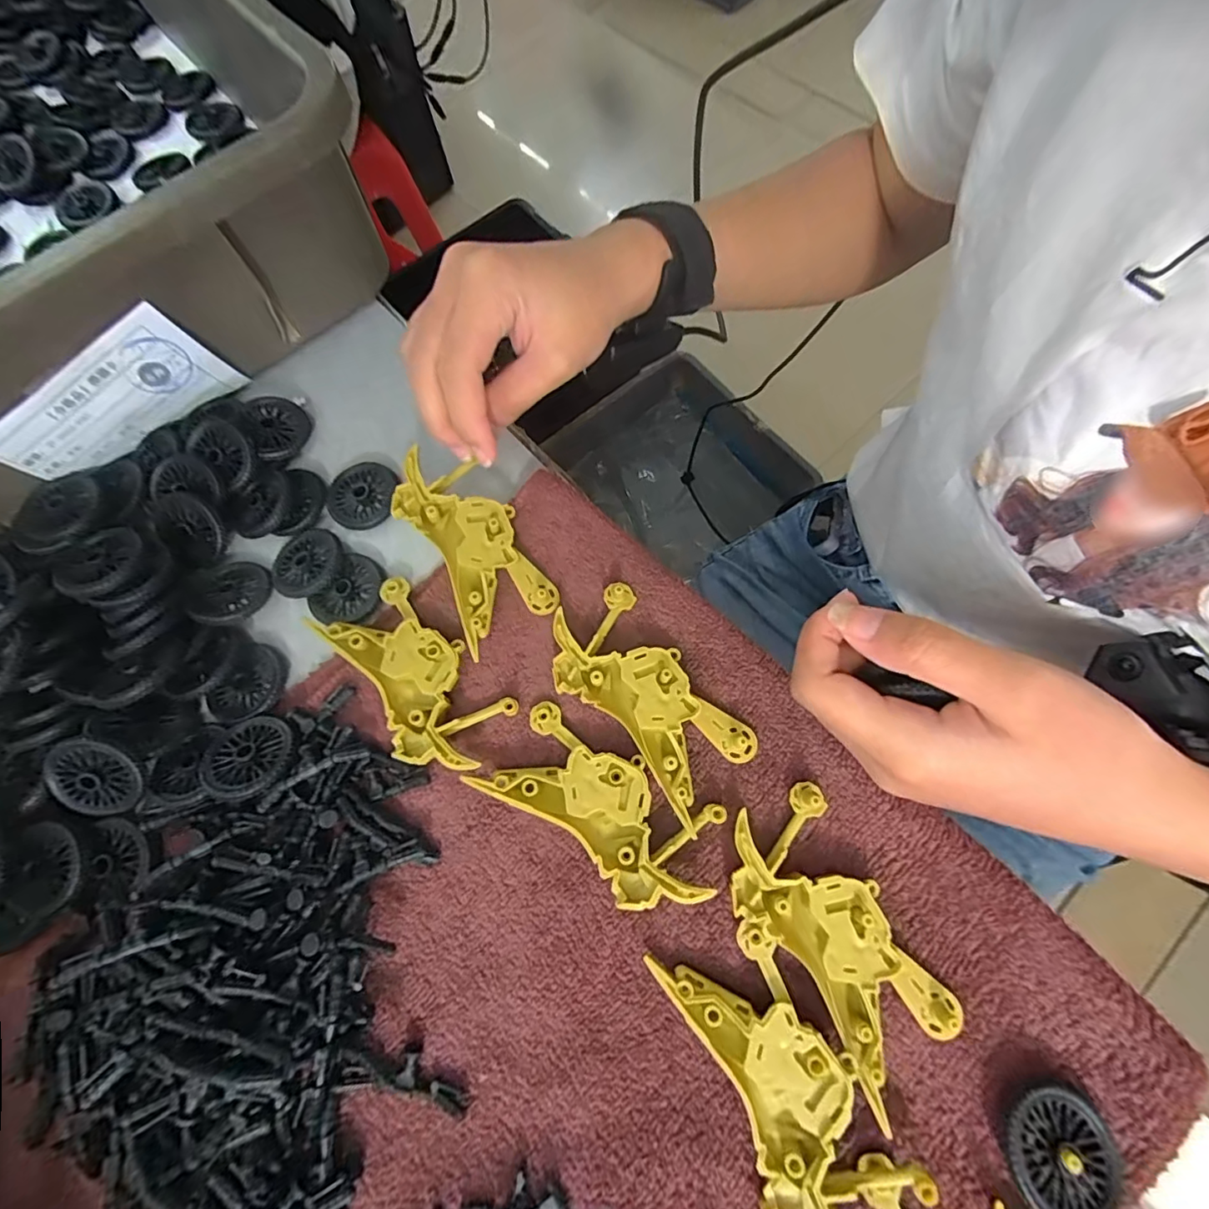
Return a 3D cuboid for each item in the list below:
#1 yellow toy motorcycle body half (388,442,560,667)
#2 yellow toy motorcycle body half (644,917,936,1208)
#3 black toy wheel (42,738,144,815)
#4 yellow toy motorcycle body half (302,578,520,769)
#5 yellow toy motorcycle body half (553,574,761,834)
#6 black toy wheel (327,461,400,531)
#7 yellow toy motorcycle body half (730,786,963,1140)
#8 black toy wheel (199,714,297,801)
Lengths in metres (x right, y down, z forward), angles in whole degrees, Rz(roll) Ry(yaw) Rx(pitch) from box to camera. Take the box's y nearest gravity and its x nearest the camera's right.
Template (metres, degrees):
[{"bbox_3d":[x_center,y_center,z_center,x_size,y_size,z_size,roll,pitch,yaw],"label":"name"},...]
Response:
[{"bbox_3d":[-0.065,-0.030,0.254,0.046,0.023,0.092,-32,72,-9],"label":"yellow toy motorcycle body half"},{"bbox_3d":[0.064,0.171,0.186,0.047,0.014,0.102,-31,72,-6],"label":"yellow toy motorcycle body half"},{"bbox_3d":[-0.218,0.074,0.225,0.035,0.004,0.035,-3,107,-14],"label":"black toy wheel"},{"bbox_3d":[-0.087,0.032,0.243,0.048,0.010,0.095,-43,74,-10],"label":"yellow toy motorcycle body half"},{"bbox_3d":[0.018,0.040,0.232,0.050,0.010,0.098,-38,73,-8],"label":"yellow toy motorcycle body half"},{"bbox_3d":[-0.129,-0.058,0.281,0.034,0.006,0.038,1,72,5],"label":"black toy wheel"},{"bbox_3d":[0.087,0.124,0.200,0.051,0.010,0.097,-29,72,-5],"label":"yellow toy motorcycle body half"},{"bbox_3d":[-0.156,0.065,0.231,0.039,0.004,0.036,-2,49,2],"label":"black toy wheel"}]

